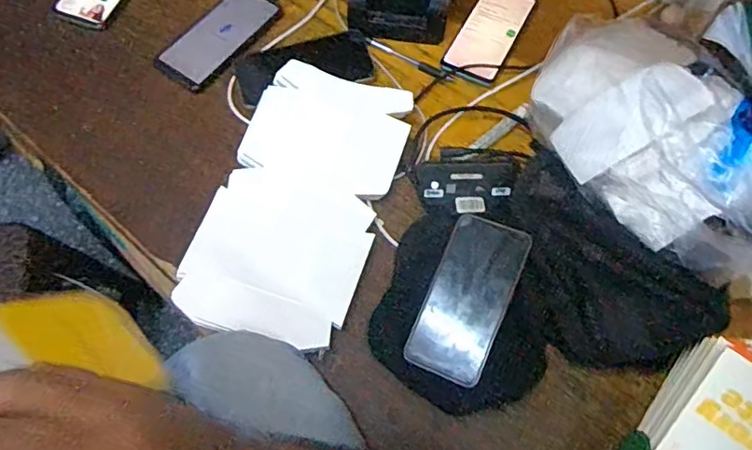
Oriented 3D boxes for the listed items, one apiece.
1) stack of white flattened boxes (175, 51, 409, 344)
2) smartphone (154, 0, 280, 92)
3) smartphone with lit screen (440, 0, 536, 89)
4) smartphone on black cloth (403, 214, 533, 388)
[{"bbox_3d":[-0.083,-0.032,0.615,0.179,0.028,0.316,17,66,6],"label":"stack of white flattened boxes"},{"bbox_3d":[-0.202,-0.245,0.720,0.078,0.011,0.165,32,68,13],"label":"smartphone"},{"bbox_3d":[0.152,-0.257,0.736,0.073,0.009,0.167,26,67,10],"label":"smartphone with lit screen"},{"bbox_3d":[0.091,0.071,0.549,0.078,0.009,0.160,19,76,24],"label":"smartphone on black cloth"}]

